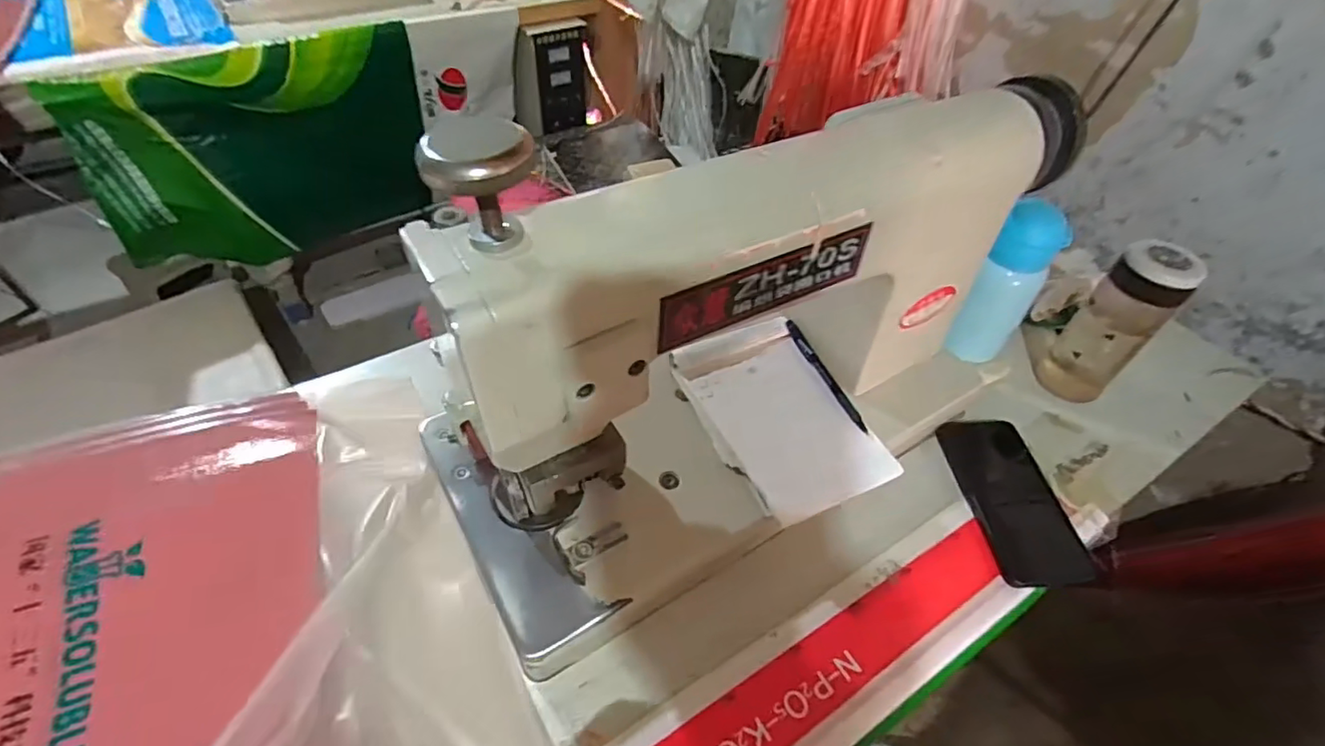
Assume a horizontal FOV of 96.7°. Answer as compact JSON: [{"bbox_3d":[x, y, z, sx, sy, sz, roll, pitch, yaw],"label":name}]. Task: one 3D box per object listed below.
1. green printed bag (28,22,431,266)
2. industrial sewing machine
[{"bbox_3d":[-0.954,-0.516,1.438,0.740,0.519,0.180,-25,54,-23],"label":"green printed bag"},{"bbox_3d":[0.099,-0.048,0.461,0.516,0.301,0.186,-23,53,-21],"label":"industrial sewing machine"}]

